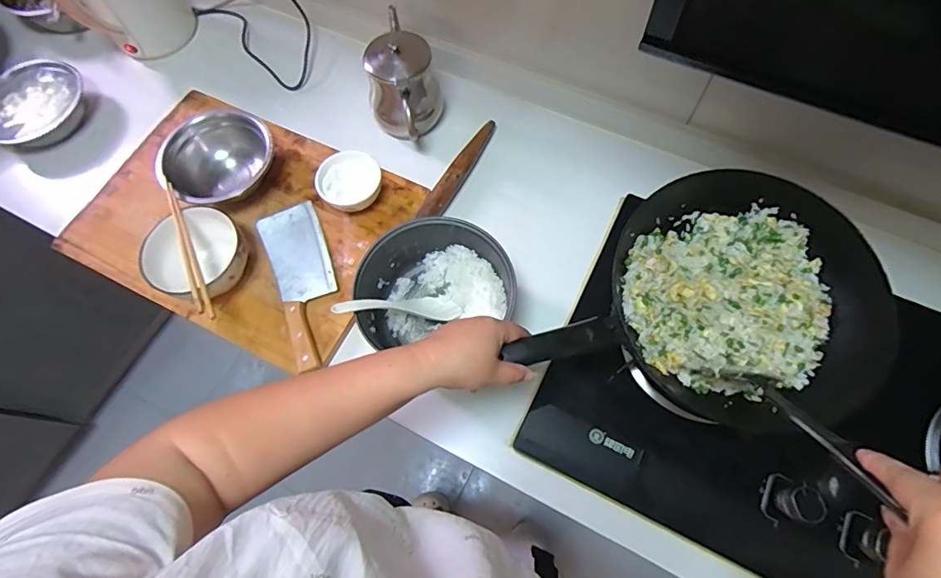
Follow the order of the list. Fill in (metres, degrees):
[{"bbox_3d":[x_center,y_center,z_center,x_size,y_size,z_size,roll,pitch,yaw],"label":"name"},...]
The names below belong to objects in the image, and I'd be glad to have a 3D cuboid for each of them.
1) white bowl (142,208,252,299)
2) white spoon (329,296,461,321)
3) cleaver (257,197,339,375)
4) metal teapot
[{"bbox_3d":[-0.385,-0.043,0.702,0.125,0.074,0.128,-1,67,2],"label":"white bowl"},{"bbox_3d":[-0.097,0.025,0.664,0.033,0.196,0.044,-37,62,36],"label":"white spoon"},{"bbox_3d":[-0.246,-0.013,0.723,0.088,0.019,0.269,-22,68,-7],"label":"cleaver"},{"bbox_3d":[-0.111,-0.341,0.798,0.115,0.145,0.194,-13,67,-3],"label":"metal teapot"}]

